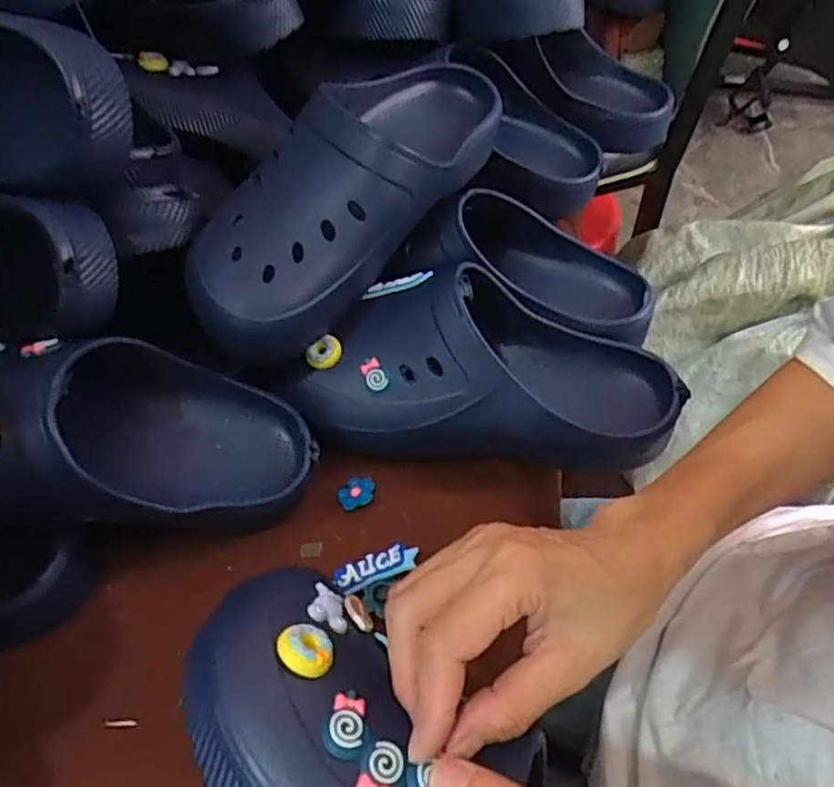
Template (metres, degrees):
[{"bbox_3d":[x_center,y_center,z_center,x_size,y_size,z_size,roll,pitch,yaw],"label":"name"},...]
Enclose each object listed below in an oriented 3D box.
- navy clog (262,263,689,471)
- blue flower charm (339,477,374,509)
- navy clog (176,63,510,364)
[{"bbox_3d":[0.041,-0.017,0.443,0.261,0.089,0.113,-2,54,1],"label":"navy clog"},{"bbox_3d":[-0.040,0.066,0.440,0.024,0.009,0.019,-11,54,-6],"label":"blue flower charm"},{"bbox_3d":[-0.038,-0.144,0.452,0.108,0.093,0.285,31,61,22],"label":"navy clog"}]

